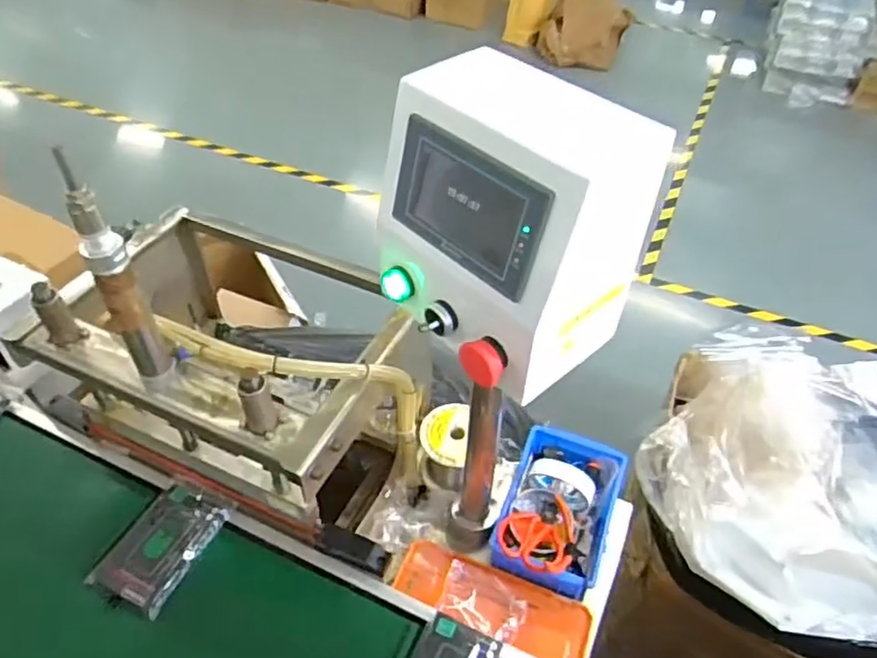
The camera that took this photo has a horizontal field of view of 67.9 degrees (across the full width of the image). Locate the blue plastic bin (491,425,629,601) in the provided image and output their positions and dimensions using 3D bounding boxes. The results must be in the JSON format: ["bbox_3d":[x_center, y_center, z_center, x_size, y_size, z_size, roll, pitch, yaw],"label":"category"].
[{"bbox_3d":[0.161,0.236,0.861,0.140,0.079,0.221,16,48,13],"label":"blue plastic bin"}]

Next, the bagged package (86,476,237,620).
[{"bbox_3d":[-0.321,0.254,0.773,0.095,0.040,0.153,22,49,18],"label":"bagged package"}]

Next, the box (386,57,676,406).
[{"bbox_3d":[0.046,-0.082,0.522,0.144,0.187,0.189,-32,55,-28],"label":"box"}]

